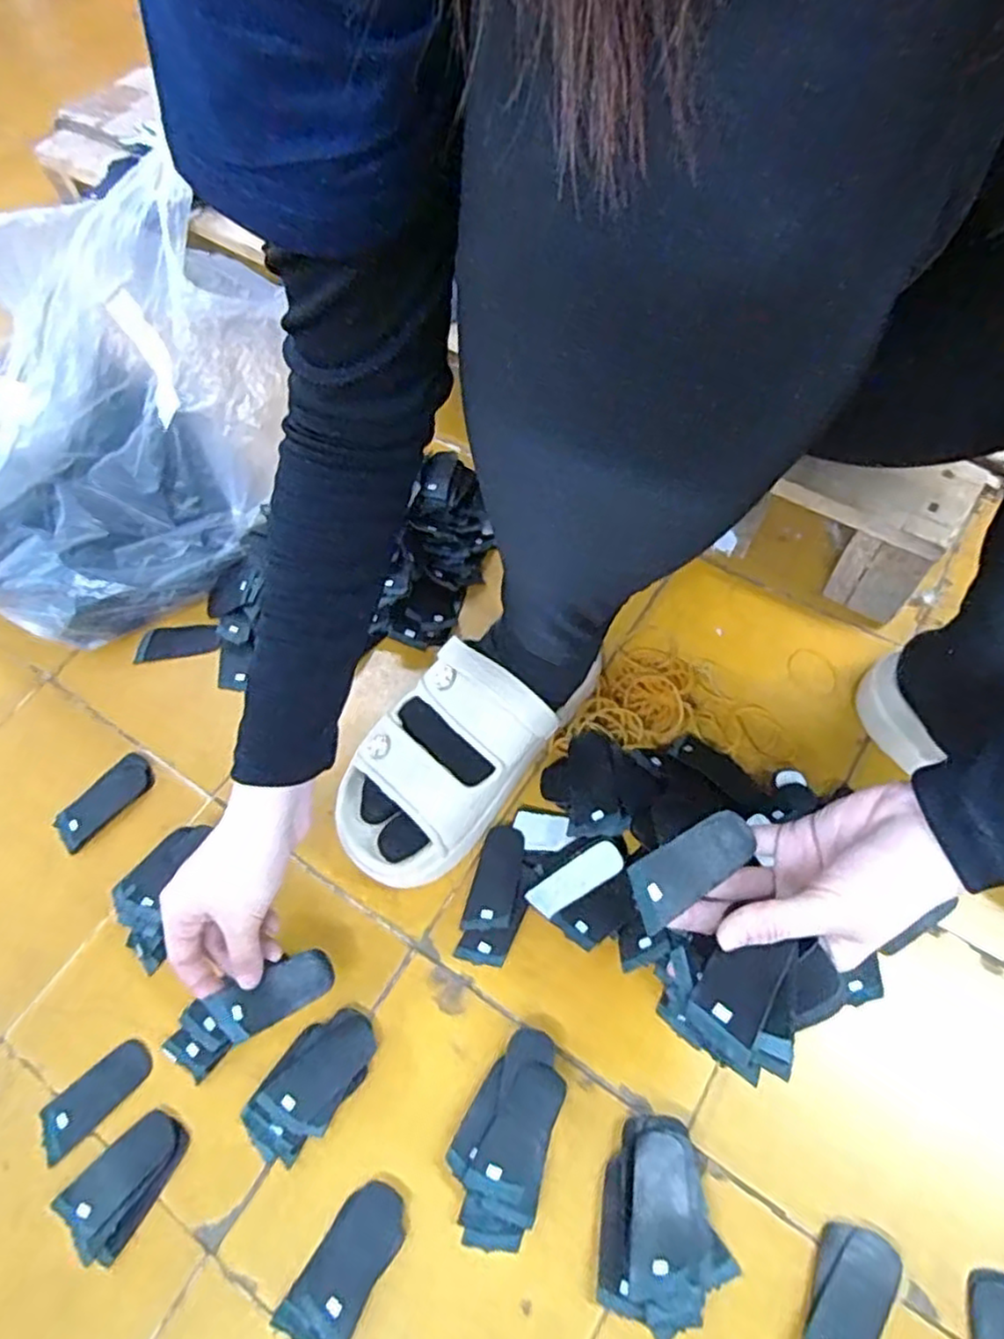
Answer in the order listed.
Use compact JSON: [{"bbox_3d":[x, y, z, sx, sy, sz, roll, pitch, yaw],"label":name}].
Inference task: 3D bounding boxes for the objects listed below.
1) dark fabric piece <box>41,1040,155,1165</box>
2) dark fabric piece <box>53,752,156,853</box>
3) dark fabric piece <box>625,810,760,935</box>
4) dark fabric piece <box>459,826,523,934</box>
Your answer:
[{"bbox_3d":[-0.263,0.272,0.455,0.077,0.004,0.033,-40,65,-17],"label":"dark fabric piece"},{"bbox_3d":[-0.310,0.101,0.552,0.035,0.006,0.080,33,68,21],"label":"dark fabric piece"},{"bbox_3d":[0.098,0.101,0.367,0.072,0.004,0.031,-29,71,-12],"label":"dark fabric piece"},{"bbox_3d":[-0.005,0.147,0.505,0.032,0.004,0.075,10,61,10],"label":"dark fabric piece"}]

